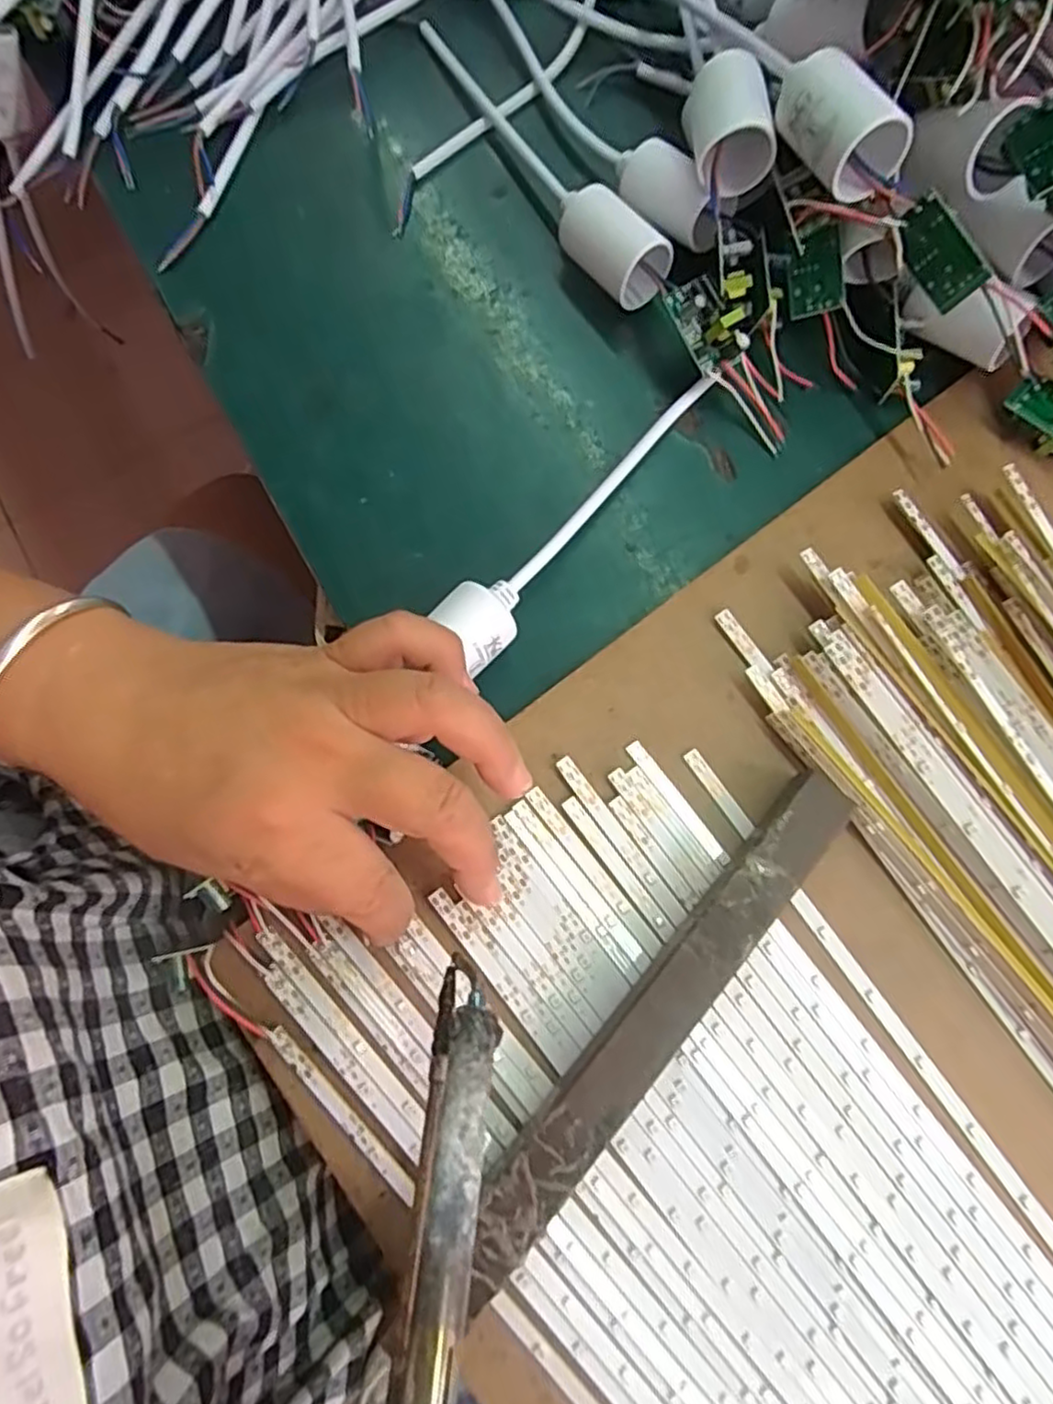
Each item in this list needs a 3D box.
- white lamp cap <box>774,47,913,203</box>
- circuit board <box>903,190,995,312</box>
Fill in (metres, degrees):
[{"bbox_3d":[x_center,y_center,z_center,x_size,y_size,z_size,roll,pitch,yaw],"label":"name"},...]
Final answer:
[{"bbox_3d":[0.108,-0.203,0.244,0.025,0.030,0.048,-28,79,-5],"label":"white lamp cap"},{"bbox_3d":[0.150,-0.163,0.257,0.036,0.017,0.007,50,44,-9],"label":"circuit board"}]

